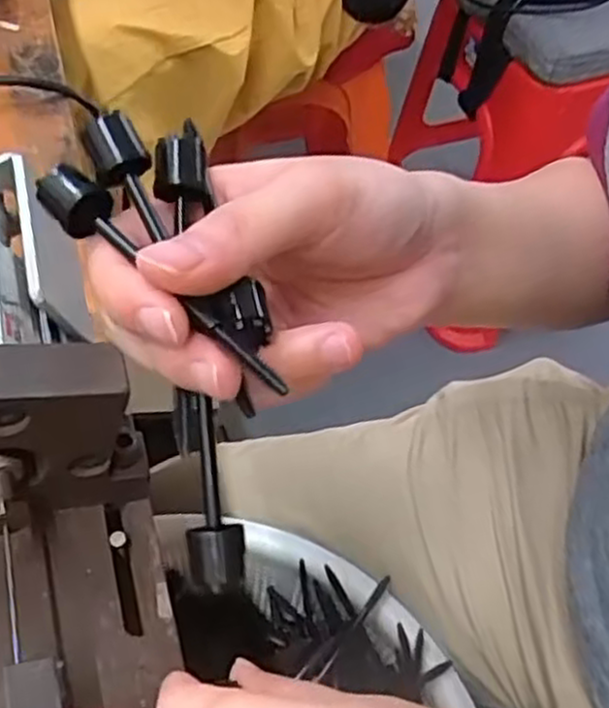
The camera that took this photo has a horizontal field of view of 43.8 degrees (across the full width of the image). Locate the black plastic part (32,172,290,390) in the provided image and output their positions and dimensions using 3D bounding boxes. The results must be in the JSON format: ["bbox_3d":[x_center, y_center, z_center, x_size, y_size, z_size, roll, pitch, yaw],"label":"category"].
[{"bbox_3d":[-0.036,-0.019,0.193,0.082,0.015,0.013,42,61,7],"label":"black plastic part"}]

